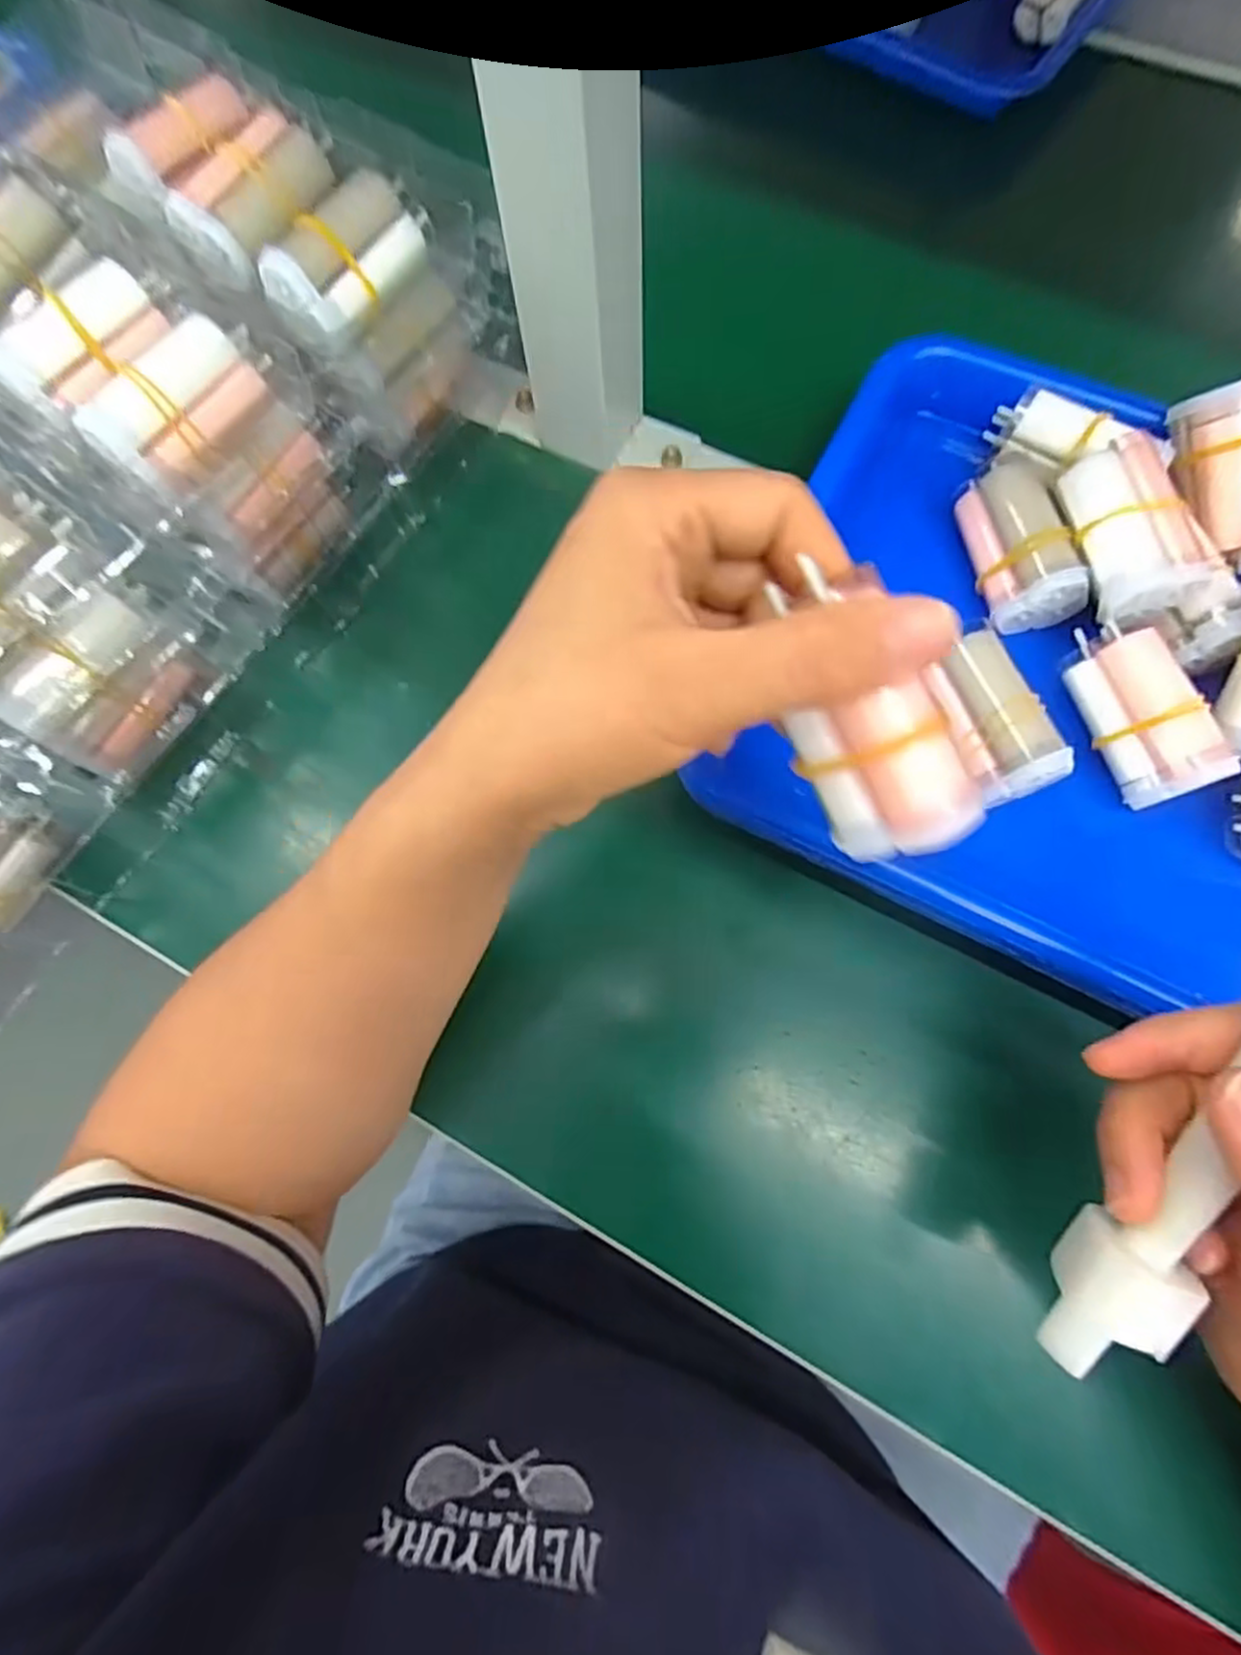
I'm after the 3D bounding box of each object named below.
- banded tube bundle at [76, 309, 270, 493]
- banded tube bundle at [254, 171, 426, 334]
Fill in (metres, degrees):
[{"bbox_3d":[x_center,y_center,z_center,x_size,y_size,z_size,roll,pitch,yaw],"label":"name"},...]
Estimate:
[{"bbox_3d":[-0.155,-0.148,0.252,0.021,0.027,0.059,31,76,11],"label":"banded tube bundle"},{"bbox_3d":[-0.106,-0.221,0.273,0.035,0.024,0.065,25,75,9],"label":"banded tube bundle"}]

